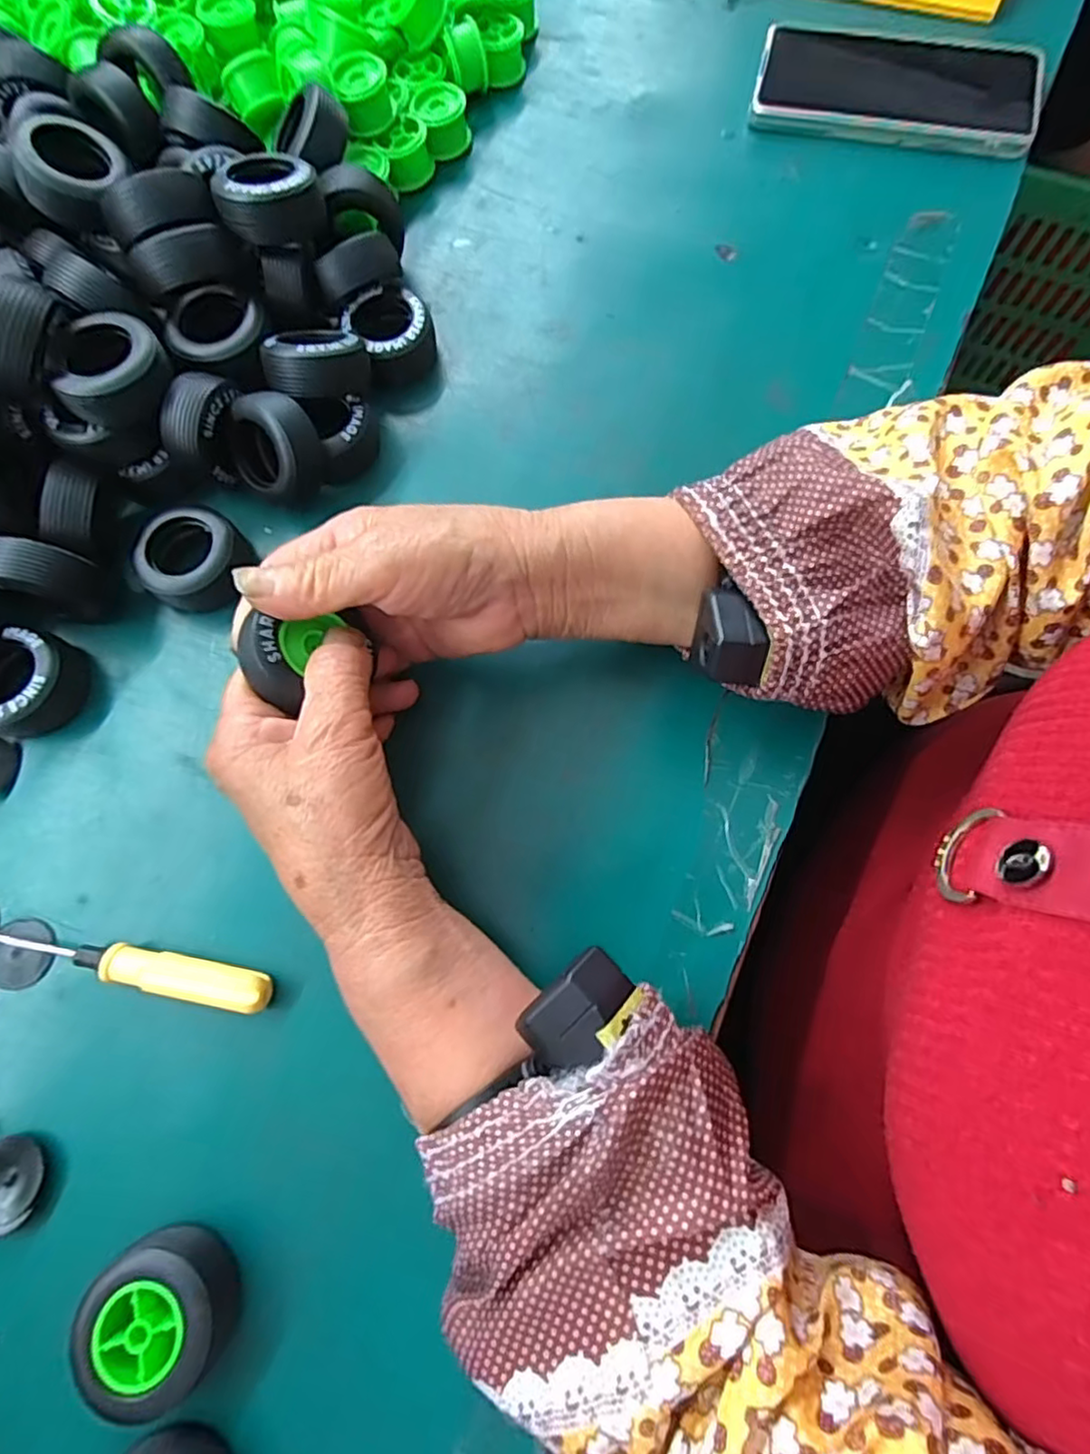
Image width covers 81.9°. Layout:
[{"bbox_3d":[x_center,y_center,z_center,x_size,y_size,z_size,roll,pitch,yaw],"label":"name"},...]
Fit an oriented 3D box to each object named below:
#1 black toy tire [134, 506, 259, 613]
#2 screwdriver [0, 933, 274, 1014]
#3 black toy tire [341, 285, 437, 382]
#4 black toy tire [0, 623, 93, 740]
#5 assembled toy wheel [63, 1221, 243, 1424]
[{"bbox_3d":[-0.169,-0.081,0.304,0.043,0.023,0.043,-1,74,2],"label":"black toy tire"},{"bbox_3d":[-0.171,0.097,0.259,0.122,0.015,0.014,11,75,5],"label":"screwdriver"},{"bbox_3d":[-0.082,-0.212,0.340,0.040,0.026,0.040,-1,74,2],"label":"black toy tire"},{"bbox_3d":[-0.239,-0.021,0.289,0.045,0.025,0.048,22,76,8],"label":"black toy tire"},{"bbox_3d":[-0.136,0.208,0.222,0.046,0.025,0.047,-1,74,2],"label":"assembled toy wheel"}]

